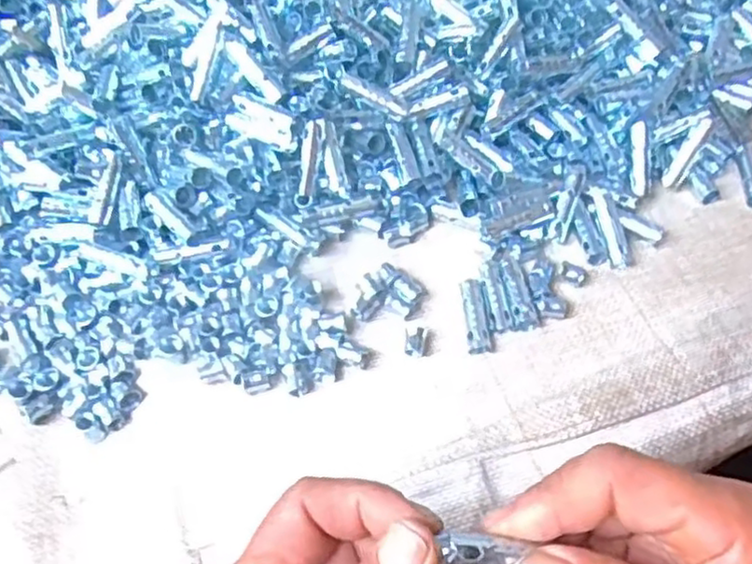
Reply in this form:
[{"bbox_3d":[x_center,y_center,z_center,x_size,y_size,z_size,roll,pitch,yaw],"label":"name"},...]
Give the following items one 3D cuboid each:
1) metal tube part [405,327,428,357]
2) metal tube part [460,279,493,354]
[{"bbox_3d":[0.019,0.028,0.332,0.010,0.007,0.014,3,58,2],"label":"metal tube part"},{"bbox_3d":[0.048,0.017,0.339,0.011,0.007,0.039,-3,58,-2],"label":"metal tube part"}]

